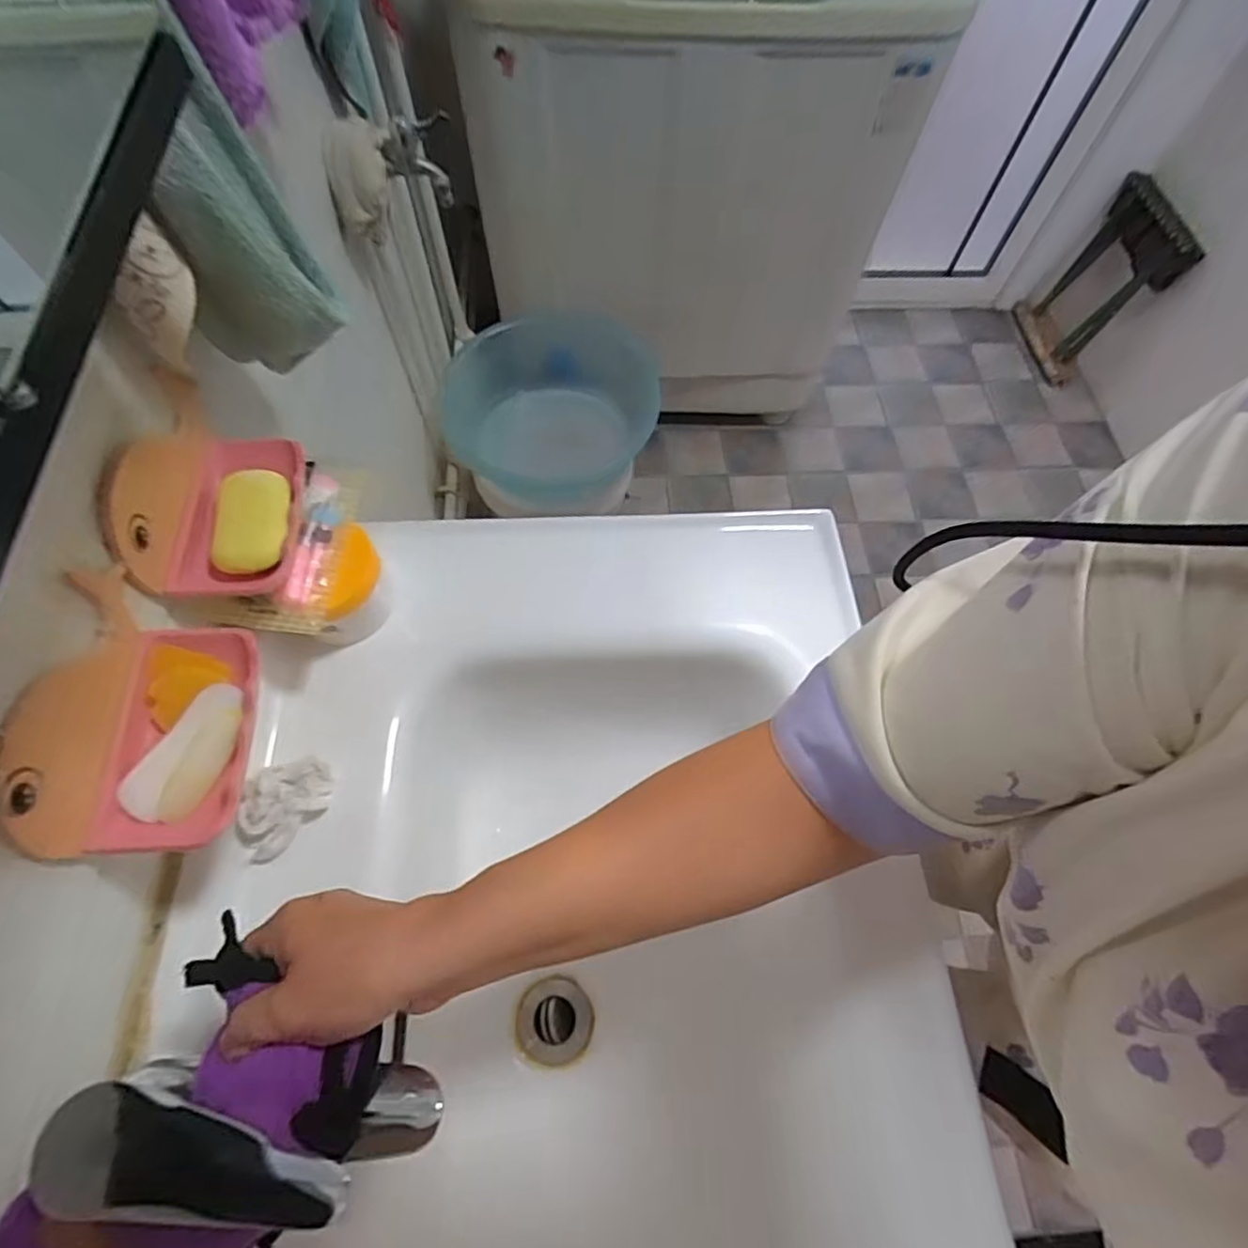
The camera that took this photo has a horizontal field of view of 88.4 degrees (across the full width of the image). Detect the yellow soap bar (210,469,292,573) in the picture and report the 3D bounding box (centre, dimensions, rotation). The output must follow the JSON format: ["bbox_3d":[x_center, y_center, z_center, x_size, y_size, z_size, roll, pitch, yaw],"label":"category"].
[{"bbox_3d":[-0.253,-0.072,0.435,0.044,0.014,0.079,-2,65,-3],"label":"yellow soap bar"}]

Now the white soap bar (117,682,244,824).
[{"bbox_3d":[-0.245,0.074,0.366,0.034,0.015,0.081,27,67,11],"label":"white soap bar"}]

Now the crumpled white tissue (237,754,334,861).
[{"bbox_3d":[-0.240,0.124,0.444,0.047,0.034,0.070,41,70,16],"label":"crumpled white tissue"}]

